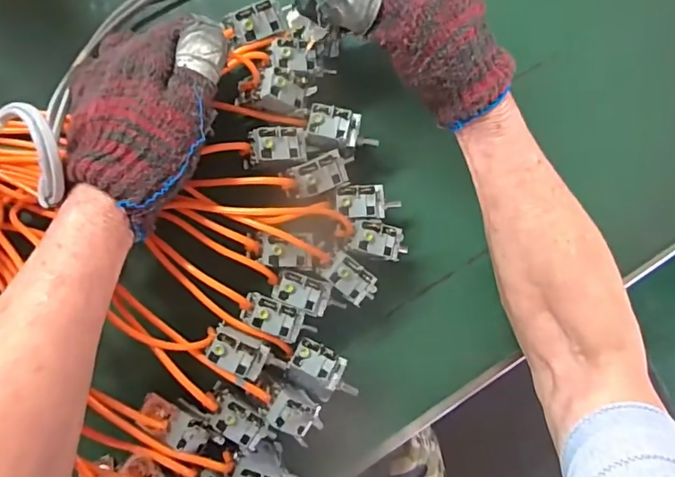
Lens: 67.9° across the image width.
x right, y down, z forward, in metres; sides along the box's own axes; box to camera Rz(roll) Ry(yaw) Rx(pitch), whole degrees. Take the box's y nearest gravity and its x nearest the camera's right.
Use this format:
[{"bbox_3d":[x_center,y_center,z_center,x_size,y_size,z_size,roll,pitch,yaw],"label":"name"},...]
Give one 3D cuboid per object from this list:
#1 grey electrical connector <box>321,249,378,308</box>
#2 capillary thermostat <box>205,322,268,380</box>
[{"bbox_3d":[0.010,0.030,0.356,0.040,0.017,0.025,36,83,-6],"label":"grey electrical connector"},{"bbox_3d":[-0.067,0.077,0.338,0.038,0.012,0.025,27,84,-7],"label":"capillary thermostat"}]

